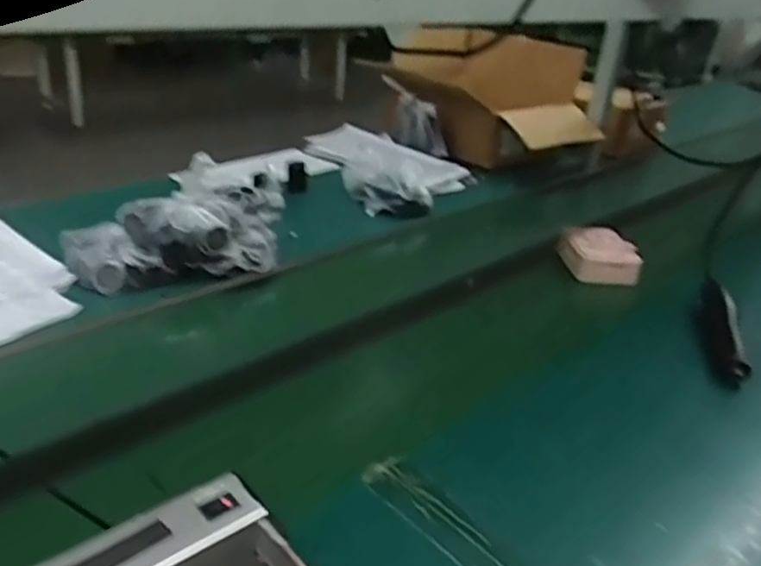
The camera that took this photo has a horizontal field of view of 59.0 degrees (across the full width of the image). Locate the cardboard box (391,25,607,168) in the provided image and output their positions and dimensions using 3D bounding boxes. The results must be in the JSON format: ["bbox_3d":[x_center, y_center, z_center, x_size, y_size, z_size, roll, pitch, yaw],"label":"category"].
[{"bbox_3d":[0.195,-0.443,1.585,0.327,0.247,0.555,-20,37,-40],"label":"cardboard box"}]

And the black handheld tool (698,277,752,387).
[{"bbox_3d":[0.458,0.060,0.920,0.049,0.057,0.211,12,28,9],"label":"black handheld tool"}]

